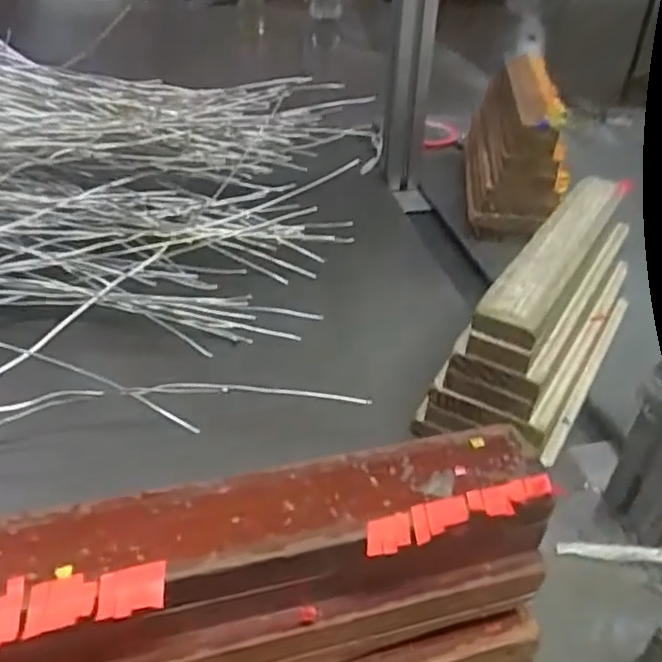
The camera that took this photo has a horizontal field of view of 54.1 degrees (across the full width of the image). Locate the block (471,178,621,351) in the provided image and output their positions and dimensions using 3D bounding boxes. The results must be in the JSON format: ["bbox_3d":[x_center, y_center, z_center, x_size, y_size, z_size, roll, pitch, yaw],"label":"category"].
[{"bbox_3d":[0.162,-0.058,0.455,0.038,0.014,0.228,23,43,24],"label":"block"}]

